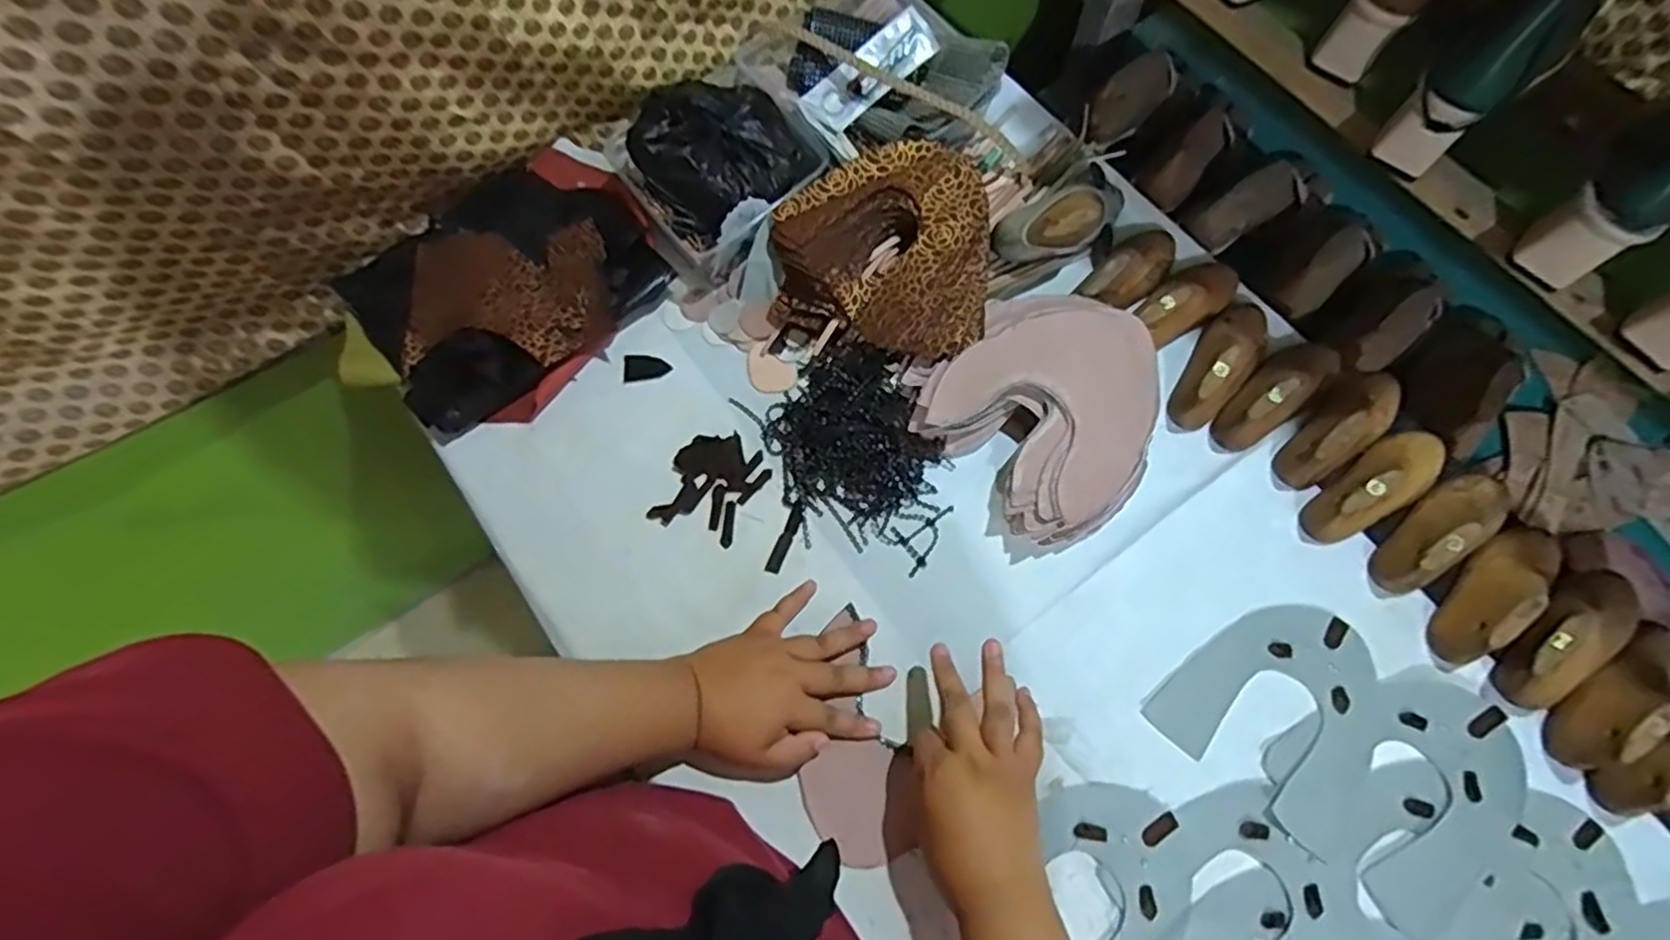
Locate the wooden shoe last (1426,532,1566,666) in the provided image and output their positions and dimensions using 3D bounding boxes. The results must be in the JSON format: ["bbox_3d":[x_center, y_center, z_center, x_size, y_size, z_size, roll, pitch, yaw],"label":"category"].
[{"bbox_3d":[0.519,0.088,0.564,0.137,0.052,0.052,-41,75,-12],"label":"wooden shoe last"}]

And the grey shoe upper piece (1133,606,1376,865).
[{"bbox_3d":[0.348,0.180,0.563,0.151,0.005,0.159,39,76,13],"label":"grey shoe upper piece"}]

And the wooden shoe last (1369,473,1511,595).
[{"bbox_3d":[0.494,0.049,0.583,0.131,0.053,0.054,-39,74,-11],"label":"wooden shoe last"}]

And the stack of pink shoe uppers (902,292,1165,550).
[{"bbox_3d":[0.183,-0.054,0.620,0.188,0.062,0.188,-41,75,-12],"label":"stack of pink shoe uppers"}]

